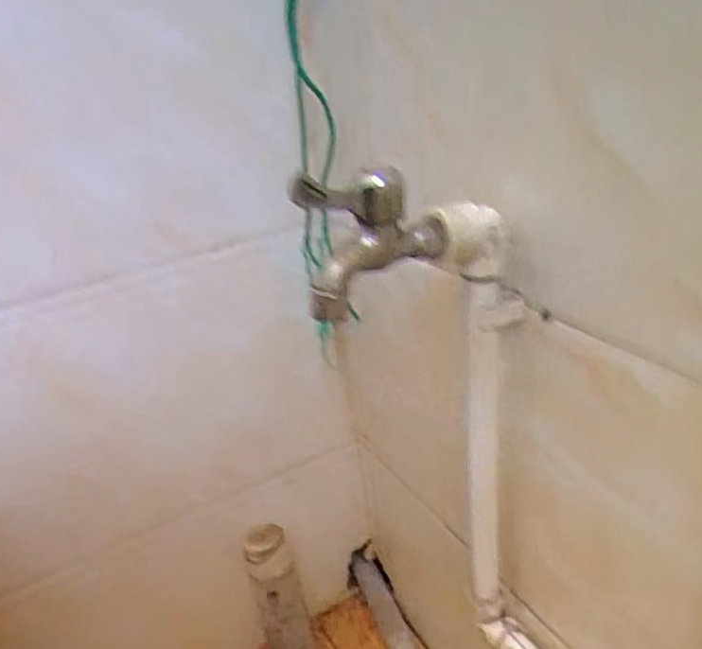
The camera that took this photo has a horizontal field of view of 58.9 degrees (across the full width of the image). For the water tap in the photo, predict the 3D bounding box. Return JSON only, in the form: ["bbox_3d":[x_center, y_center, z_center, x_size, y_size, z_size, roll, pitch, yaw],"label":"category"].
[{"bbox_3d":[0.011,-0.053,0.365,0.088,0.077,0.037,-20,28,-24],"label":"water tap"}]

